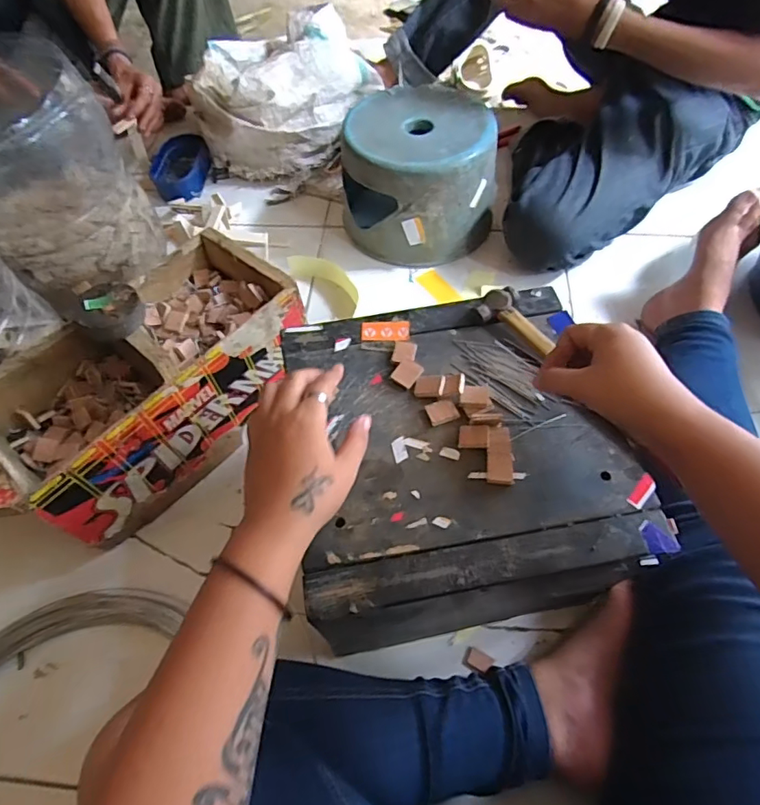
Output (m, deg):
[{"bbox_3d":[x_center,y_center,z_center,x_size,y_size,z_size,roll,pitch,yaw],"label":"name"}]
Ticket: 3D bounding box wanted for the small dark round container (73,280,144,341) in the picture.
[{"bbox_3d":[-0.265,-0.092,0.510,0.057,0.025,0.067,-7,59,-2],"label":"small dark round container"}]

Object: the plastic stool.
[{"bbox_3d":[0.061,-0.357,0.817,0.223,0.163,0.212,1,59,3],"label":"plastic stool"}]

